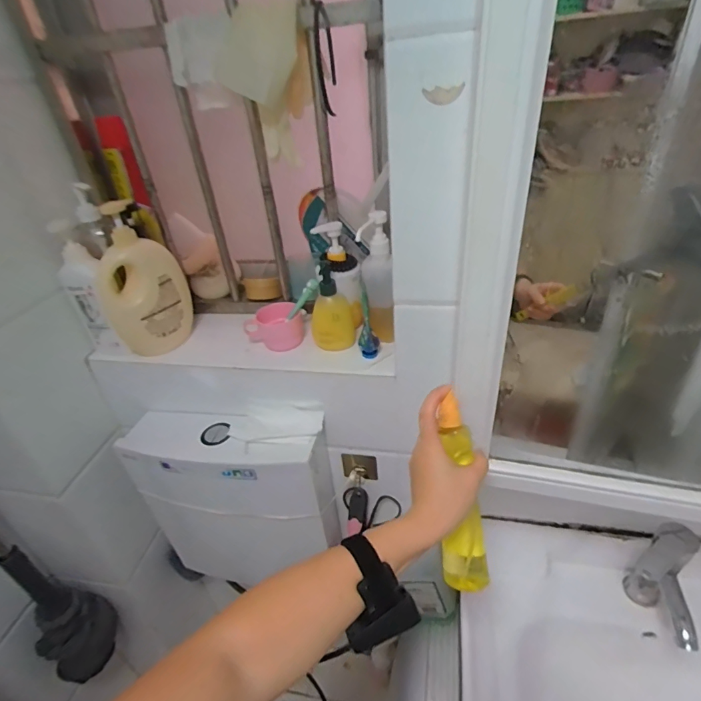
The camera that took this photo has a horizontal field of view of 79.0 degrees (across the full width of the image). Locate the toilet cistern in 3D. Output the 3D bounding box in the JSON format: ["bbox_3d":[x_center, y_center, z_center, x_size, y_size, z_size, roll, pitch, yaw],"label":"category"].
[{"bbox_3d":[-0.214,0.255,0.795,0.352,0.282,0.112,1,34,11],"label":"toilet cistern"}]

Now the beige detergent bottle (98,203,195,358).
[{"bbox_3d":[-0.352,-0.113,0.721,0.094,0.230,0.103,5,35,15],"label":"beige detergent bottle"}]

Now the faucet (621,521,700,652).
[{"bbox_3d":[0.468,0.365,0.635,0.092,0.176,0.110,18,41,31],"label":"faucet"}]

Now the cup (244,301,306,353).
[{"bbox_3d":[-0.134,-0.044,0.763,0.099,0.063,0.074,-9,34,-4],"label":"cup"}]

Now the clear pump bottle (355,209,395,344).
[{"bbox_3d":[0.041,-0.110,0.688,0.053,0.204,0.061,12,38,26],"label":"clear pump bottle"}]

